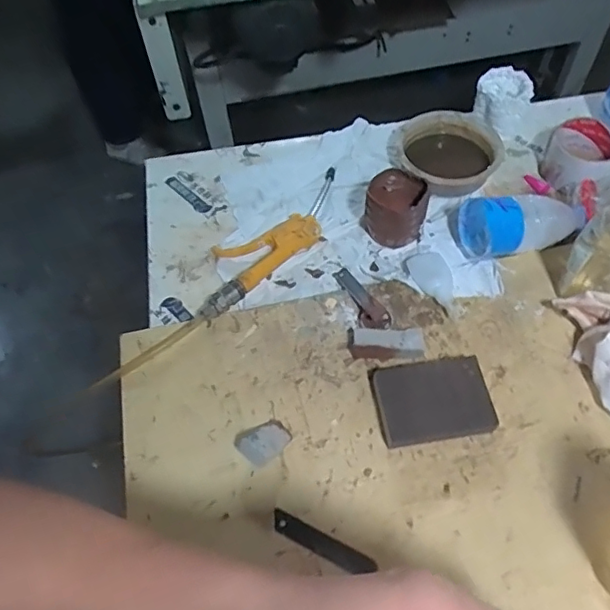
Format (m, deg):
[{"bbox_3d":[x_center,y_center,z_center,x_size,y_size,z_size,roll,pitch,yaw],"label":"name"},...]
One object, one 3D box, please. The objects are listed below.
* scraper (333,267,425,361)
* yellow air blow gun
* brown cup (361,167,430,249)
[{"bbox_3d":[0.062,0.009,0.583,0.064,0.024,0.136,-22,46,-10],"label":"scraper"},{"bbox_3d":[-0.036,-0.081,0.642,0.247,0.027,0.079,-40,64,-19],"label":"yellow air blow gun"},{"bbox_3d":[0.103,-0.112,0.632,0.067,0.075,0.078,10,59,9],"label":"brown cup"}]

